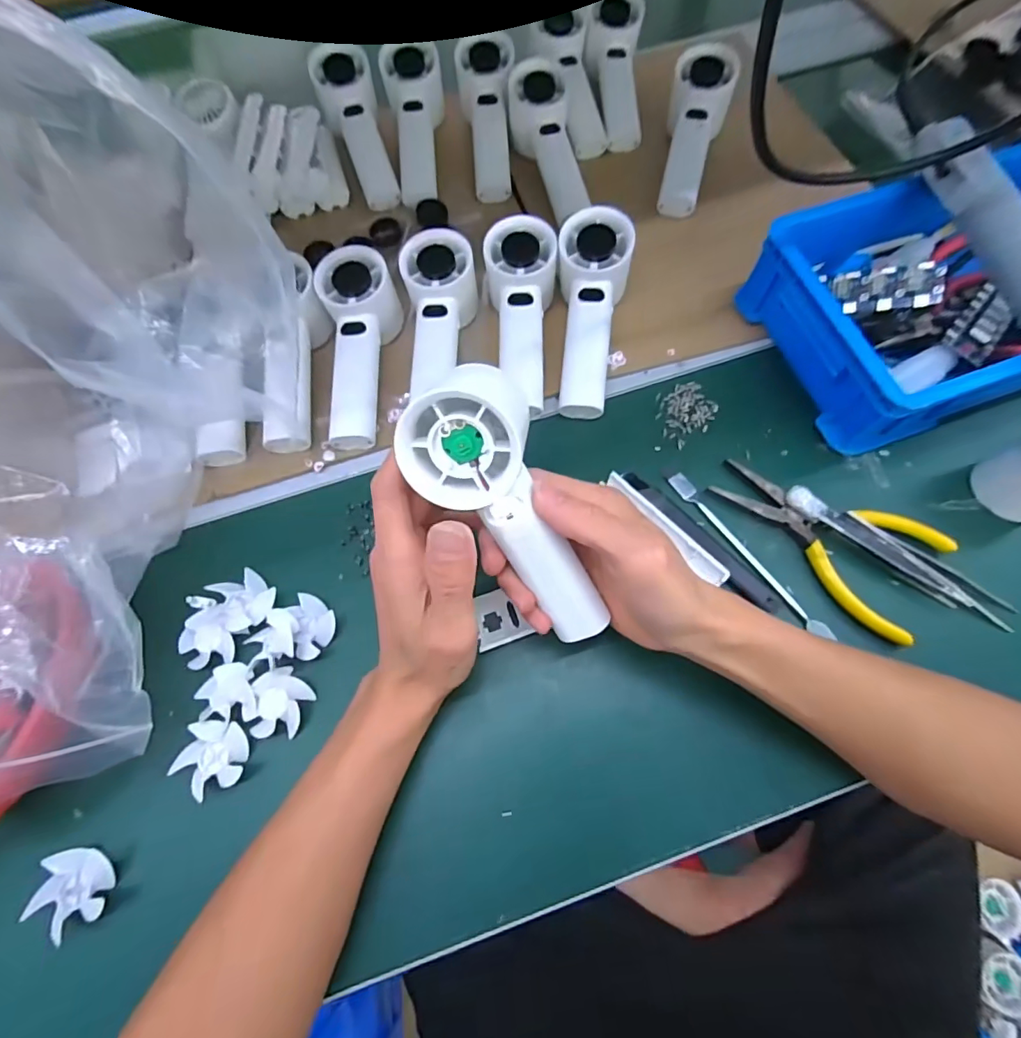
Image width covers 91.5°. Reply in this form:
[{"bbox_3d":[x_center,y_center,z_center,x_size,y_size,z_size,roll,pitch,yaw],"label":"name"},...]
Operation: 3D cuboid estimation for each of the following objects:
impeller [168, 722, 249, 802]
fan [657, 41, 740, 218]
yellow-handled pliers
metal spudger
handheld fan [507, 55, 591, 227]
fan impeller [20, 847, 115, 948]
[{"bbox_3d":[-0.180,0.144,0.299,0.039,0.009,0.040,-1,66,2],"label":"impeller"},{"bbox_3d":[0.174,-0.359,0.468,0.054,0.045,0.156,11,84,1],"label":"fan"},{"bbox_3d":[0.209,0.012,0.335,0.146,0.023,0.081,30,71,14],"label":"yellow-handled pliers"},{"bbox_3d":[0.160,0.023,0.341,0.013,0.008,0.143,-33,69,-12],"label":"metal spudger"},{"bbox_3d":[0.038,-0.357,0.476,0.051,0.039,0.158,-16,86,-9],"label":"handheld fan"},{"bbox_3d":[-0.245,0.208,0.278,0.035,0.011,0.042,9,67,6],"label":"fan impeller"}]

